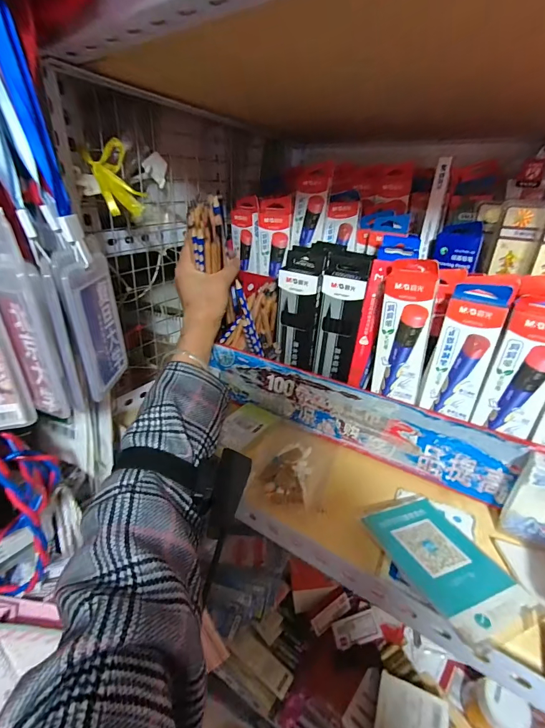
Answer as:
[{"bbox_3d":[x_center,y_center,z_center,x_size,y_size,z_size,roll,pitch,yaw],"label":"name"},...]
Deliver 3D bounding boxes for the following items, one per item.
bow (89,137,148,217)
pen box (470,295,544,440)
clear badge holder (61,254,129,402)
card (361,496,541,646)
[{"bbox_3d":[-0.158,-0.193,0.365,0.045,0.021,0.094,-10,71,-22],"label":"bow"},{"bbox_3d":[0.229,0.003,0.323,0.050,0.126,0.026,24,34,34],"label":"pen box"},{"bbox_3d":[-0.143,-0.030,0.300,0.004,0.110,0.073,1,26,1],"label":"clear badge holder"},{"bbox_3d":[0.150,0.170,0.317,0.090,0.006,0.125,0,23,-28],"label":"card"}]

